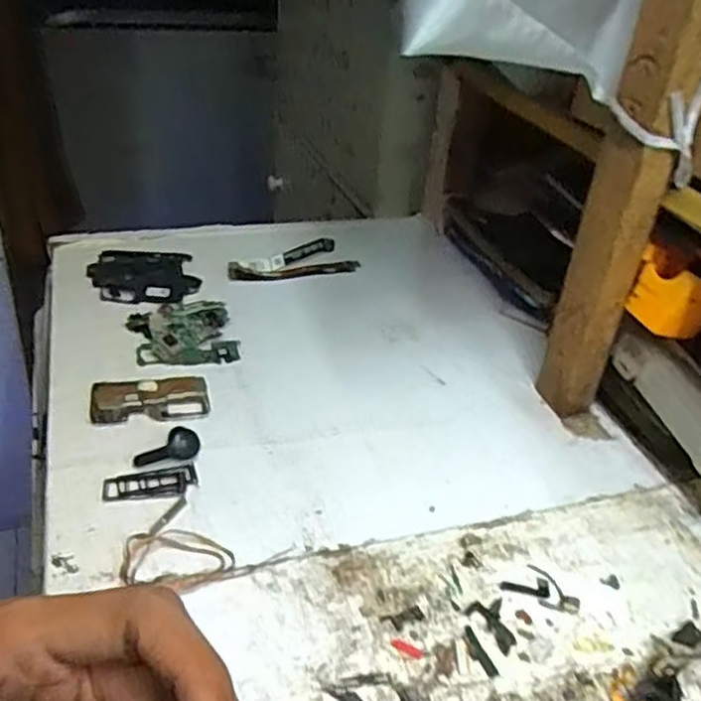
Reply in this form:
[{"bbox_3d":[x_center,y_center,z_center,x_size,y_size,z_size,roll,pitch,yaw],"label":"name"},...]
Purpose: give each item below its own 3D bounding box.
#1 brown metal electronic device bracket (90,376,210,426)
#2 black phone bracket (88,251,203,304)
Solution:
[{"bbox_3d":[-0.115,0.028,0.410,0.064,0.004,0.038,-1,34,-11],"label":"brown metal electronic device bracket"},{"bbox_3d":[-0.151,-0.056,0.521,0.074,0.008,0.066,-5,35,-16],"label":"black phone bracket"}]

